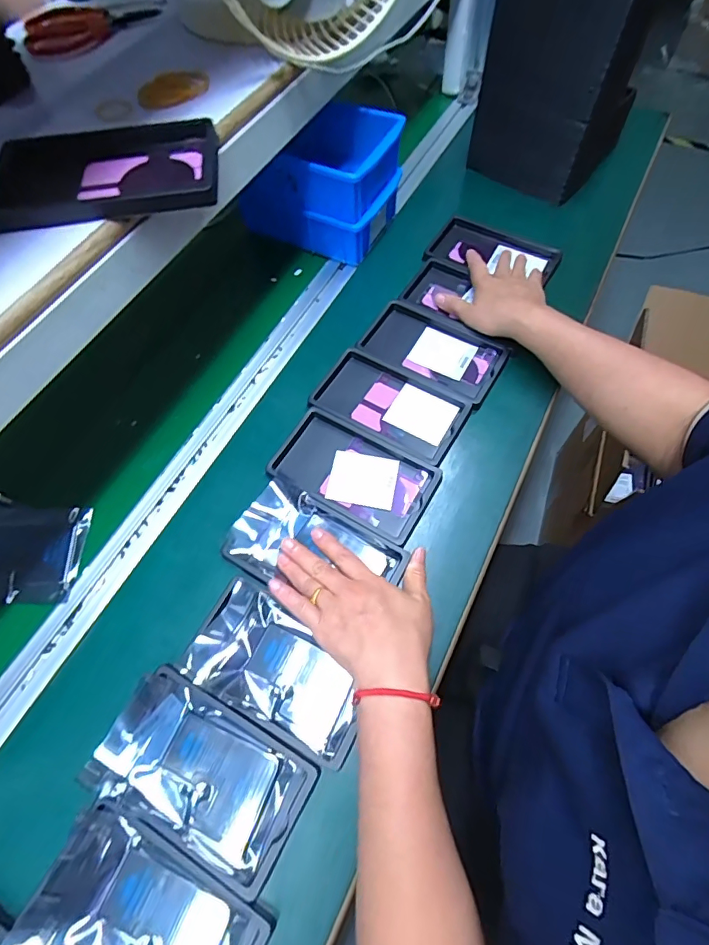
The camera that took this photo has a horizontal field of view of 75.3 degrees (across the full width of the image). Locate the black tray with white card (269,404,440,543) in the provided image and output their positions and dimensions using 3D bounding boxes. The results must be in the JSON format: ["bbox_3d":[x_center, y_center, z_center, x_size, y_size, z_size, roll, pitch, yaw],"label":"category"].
[{"bbox_3d":[-0.001,0.000,0.472,0.158,0.013,0.091,29,68,12],"label":"black tray with white card"}]

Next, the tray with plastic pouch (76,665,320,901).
[{"bbox_3d":[-0.120,0.236,0.364,0.161,0.017,0.094,26,68,11],"label":"tray with plastic pouch"}]

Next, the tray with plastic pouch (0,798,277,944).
[{"bbox_3d":[-0.147,0.317,0.318,0.157,0.017,0.094,24,67,10],"label":"tray with plastic pouch"}]

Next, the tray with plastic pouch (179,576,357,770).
[{"bbox_3d":[-0.063,0.165,0.394,0.156,0.011,0.088,26,68,11],"label":"tray with plastic pouch"}]

